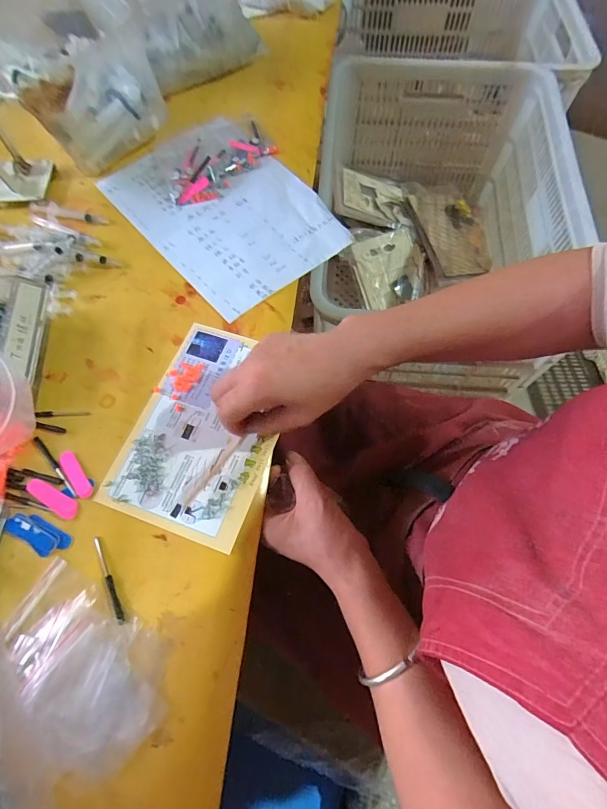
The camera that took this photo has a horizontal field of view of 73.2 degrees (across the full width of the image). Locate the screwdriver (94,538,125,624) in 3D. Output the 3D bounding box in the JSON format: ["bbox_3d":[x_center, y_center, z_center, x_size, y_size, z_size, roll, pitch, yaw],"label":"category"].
[{"bbox_3d":[-0.164,0.146,0.341,0.006,0.004,0.075,-26,69,-13],"label":"screwdriver"}]

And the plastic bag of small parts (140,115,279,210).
[{"bbox_3d":[-0.126,-0.336,0.549,0.183,0.017,0.126,-32,70,-13],"label":"plastic bag of small parts"}]

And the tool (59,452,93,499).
[{"bbox_3d":[-0.212,0.064,0.379,0.013,0.004,0.051,-36,71,-14],"label":"tool"}]

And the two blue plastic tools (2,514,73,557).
[{"bbox_3d":[-0.233,0.113,0.358,0.057,0.006,0.025,27,69,11],"label":"two blue plastic tools"}]

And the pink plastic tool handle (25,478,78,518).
[{"bbox_3d":[-0.227,0.084,0.368,0.054,0.004,0.016,27,69,11],"label":"pink plastic tool handle"}]

